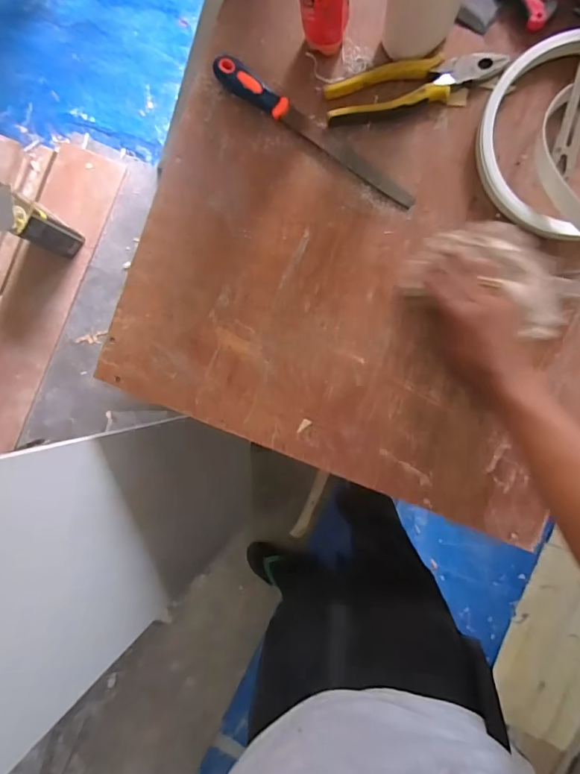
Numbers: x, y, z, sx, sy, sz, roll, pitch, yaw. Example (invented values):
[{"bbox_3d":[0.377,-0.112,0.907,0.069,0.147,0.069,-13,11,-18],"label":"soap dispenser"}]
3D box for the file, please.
[{"bbox_3d":[0.028,-0.306,0.524,0.289,0.023,0.032,39,96,3],"label":"file"}]

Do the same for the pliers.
[{"bbox_3d":[0.146,-0.361,0.511,0.205,0.017,0.054,-11,92,6],"label":"pliers"}]

